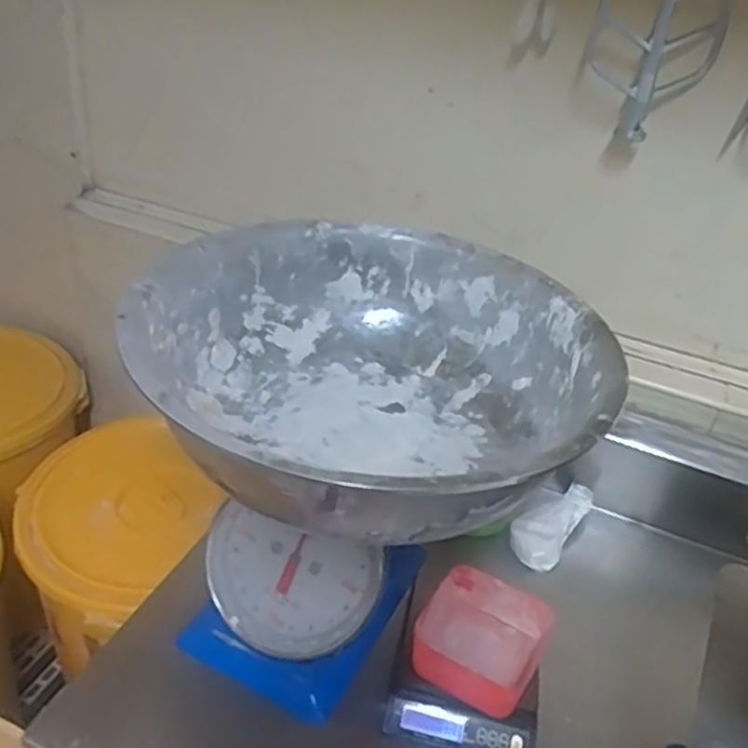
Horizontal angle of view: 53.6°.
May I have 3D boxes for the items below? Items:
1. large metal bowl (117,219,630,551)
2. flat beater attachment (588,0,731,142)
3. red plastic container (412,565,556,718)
[{"bbox_3d":[-0.002,0.008,0.711,0.423,0.145,0.422,5,34,-3],"label":"large metal bowl"},{"bbox_3d":[0.324,-0.382,0.844,0.142,0.215,0.041,9,34,3],"label":"flat beater attachment"},{"bbox_3d":[0.116,0.292,0.805,0.127,0.063,0.133,22,36,21],"label":"red plastic container"}]

